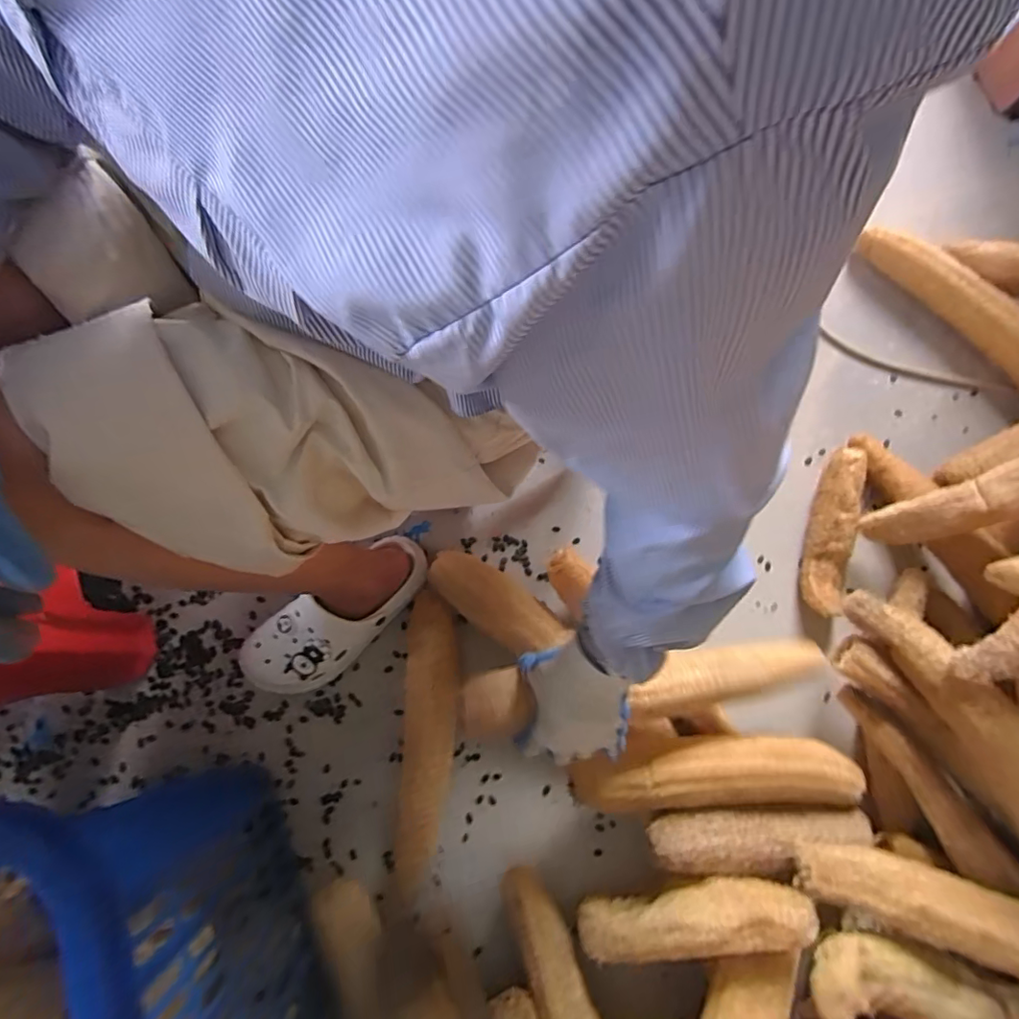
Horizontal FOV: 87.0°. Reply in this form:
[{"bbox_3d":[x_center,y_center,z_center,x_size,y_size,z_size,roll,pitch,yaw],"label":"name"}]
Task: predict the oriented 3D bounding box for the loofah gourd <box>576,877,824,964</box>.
[{"bbox_3d":[0.188,0.442,0.575,0.253,0.052,0.064,-22,77,21],"label":"loofah gourd"}]

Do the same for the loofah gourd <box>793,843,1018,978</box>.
[{"bbox_3d":[0.405,0.397,0.545,0.202,0.050,0.071,8,77,19],"label":"loofah gourd"}]

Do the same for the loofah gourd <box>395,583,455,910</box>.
[{"bbox_3d":[-0.105,0.291,0.684,0.073,0.064,0.365,0,77,0],"label":"loofah gourd"}]

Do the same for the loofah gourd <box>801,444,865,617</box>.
[{"bbox_3d":[0.446,0.029,0.741,0.056,0.042,0.227,12,77,3],"label":"loofah gourd"}]

